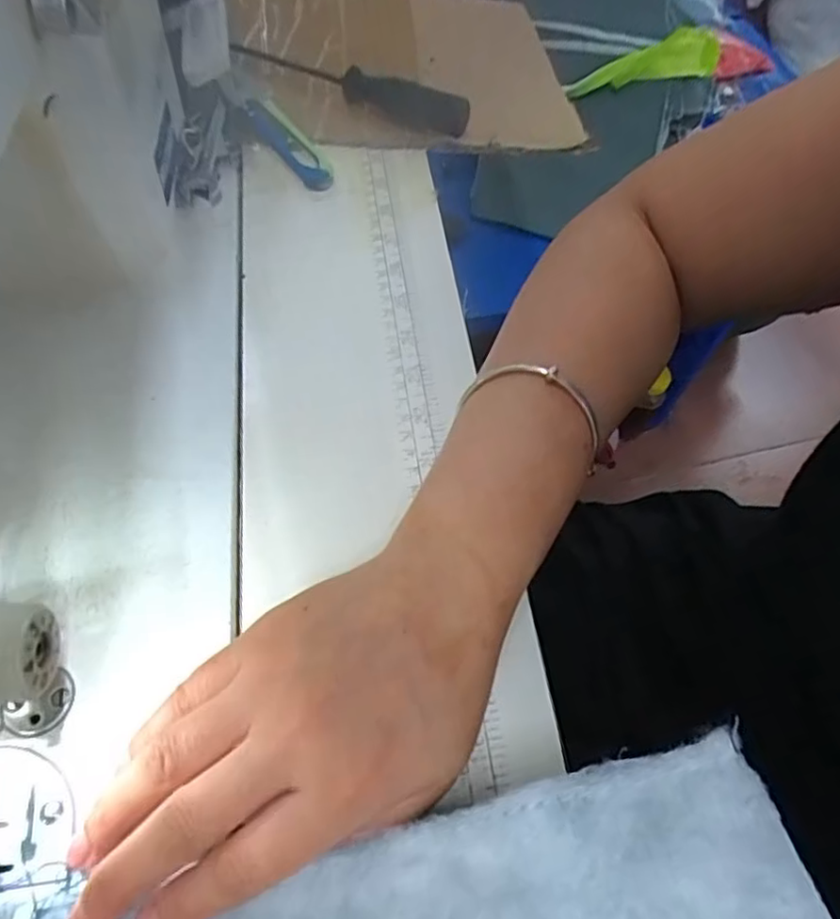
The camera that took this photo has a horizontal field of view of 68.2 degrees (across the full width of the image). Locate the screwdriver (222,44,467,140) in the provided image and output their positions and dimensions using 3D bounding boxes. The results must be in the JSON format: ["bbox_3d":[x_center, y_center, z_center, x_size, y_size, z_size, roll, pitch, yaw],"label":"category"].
[{"bbox_3d":[-0.048,-0.260,0.438,0.169,0.033,0.028,23,60,9],"label":"screwdriver"}]

